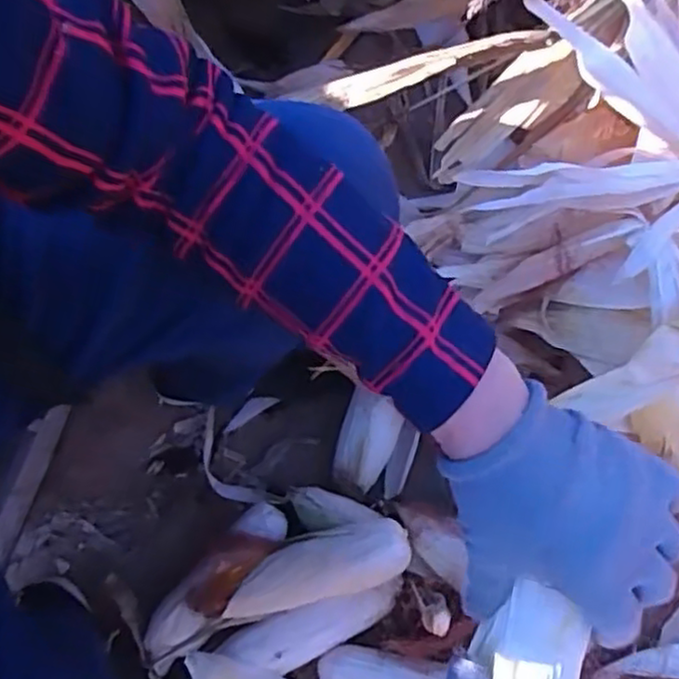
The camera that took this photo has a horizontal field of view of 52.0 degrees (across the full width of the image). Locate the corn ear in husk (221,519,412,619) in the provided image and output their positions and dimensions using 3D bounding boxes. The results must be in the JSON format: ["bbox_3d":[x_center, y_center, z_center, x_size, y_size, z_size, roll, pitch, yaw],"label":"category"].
[{"bbox_3d":[-0.021,0.211,0.642,0.171,0.049,0.058,-13,75,-5],"label":"corn ear in husk"}]

